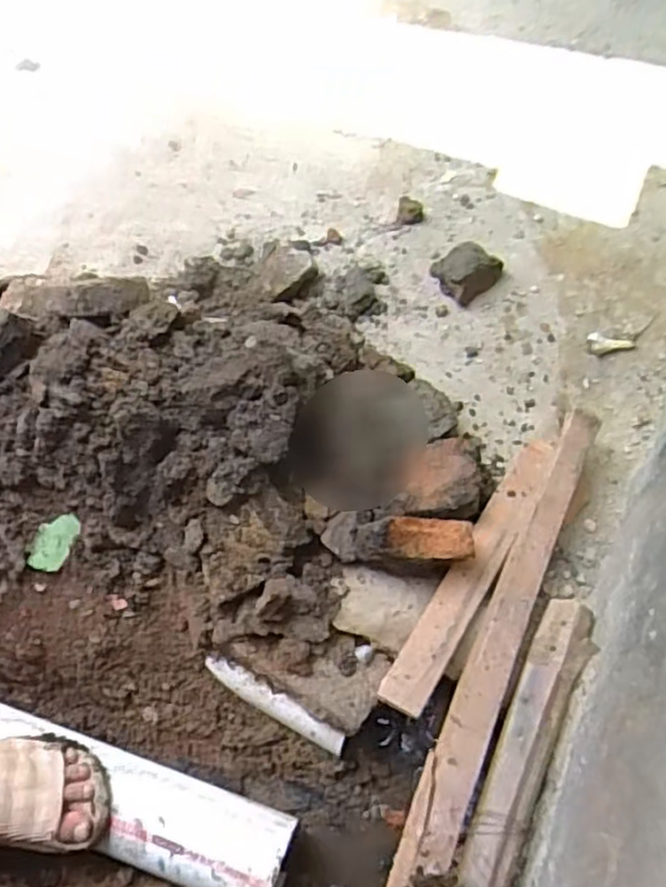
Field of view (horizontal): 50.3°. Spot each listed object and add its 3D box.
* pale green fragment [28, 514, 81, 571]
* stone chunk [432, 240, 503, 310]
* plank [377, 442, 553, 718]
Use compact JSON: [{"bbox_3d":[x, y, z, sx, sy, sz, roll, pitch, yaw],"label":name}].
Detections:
[{"bbox_3d":[-0.381,0.135,0.968,0.049,0.005,0.090,28,100,-5],"label":"pale green fragment"},{"bbox_3d":[0.214,-0.275,1.154,0.117,0.066,0.083,13,65,12],"label":"stone chunk"},{"bbox_3d":[0.185,0.153,0.910,0.062,0.018,0.415,20,58,33],"label":"plank"}]

